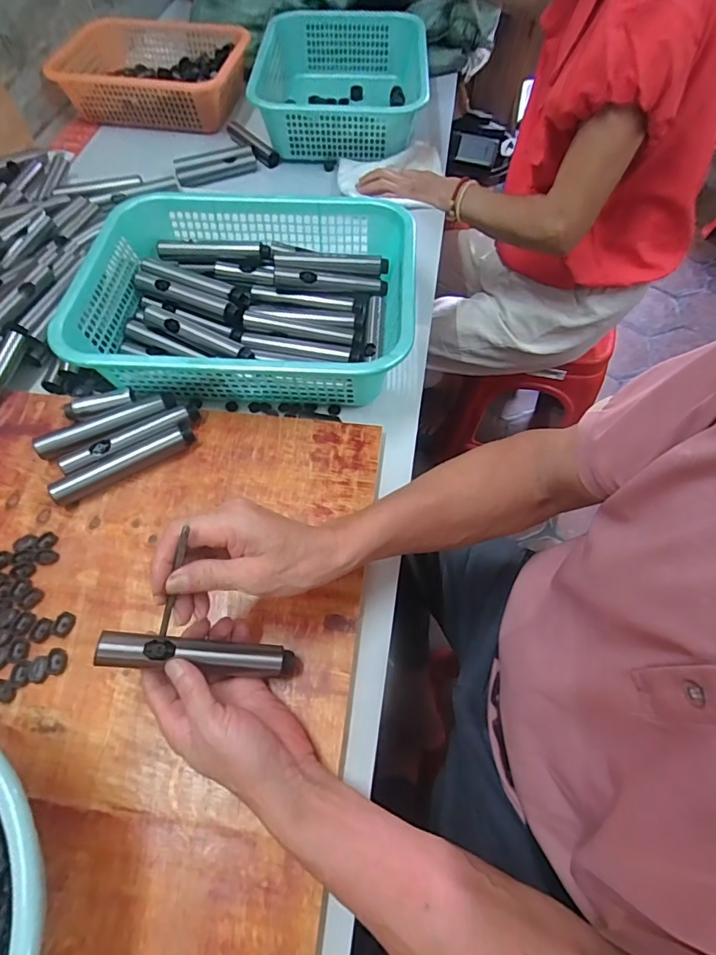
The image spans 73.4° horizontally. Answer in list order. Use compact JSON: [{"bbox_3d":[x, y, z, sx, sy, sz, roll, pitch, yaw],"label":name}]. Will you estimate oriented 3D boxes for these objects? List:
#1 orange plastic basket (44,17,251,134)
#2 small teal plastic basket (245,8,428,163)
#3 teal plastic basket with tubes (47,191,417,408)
[{"bbox_3d":[-0.388,-0.793,0.945,0.331,0.089,0.256,6,61,3],"label":"orange plastic basket"},{"bbox_3d":[-0.036,-0.738,0.914,0.323,0.109,0.366,4,61,2],"label":"small teal plastic basket"},{"bbox_3d":[-0.130,-0.216,0.586,0.370,0.087,0.284,2,61,1],"label":"teal plastic basket with tubes"}]

